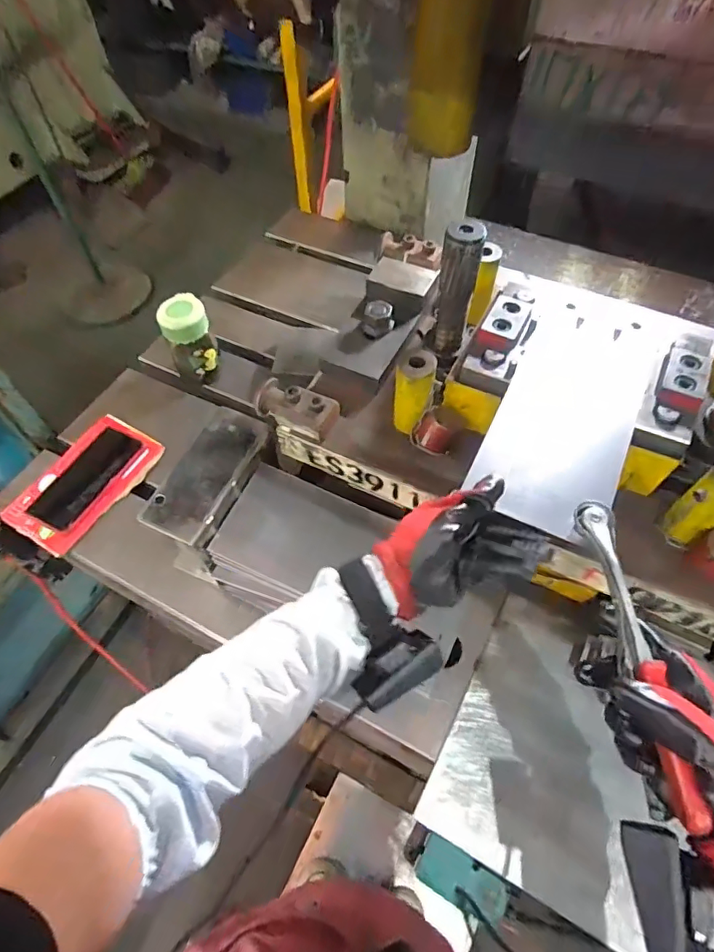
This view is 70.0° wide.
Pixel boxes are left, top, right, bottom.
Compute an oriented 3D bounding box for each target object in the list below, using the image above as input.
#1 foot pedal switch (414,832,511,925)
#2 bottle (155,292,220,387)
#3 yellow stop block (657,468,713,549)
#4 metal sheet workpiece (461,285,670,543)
[{"bbox_3d":[0.215,0.842,1.063,0.193,0.073,0.096,29,61,3],"label":"foot pedal switch"},{"bbox_3d":[-0.244,-0.196,0.753,0.064,0.131,0.056,-20,59,-11],"label":"bottle"},{"bbox_3d":[0.321,0.027,0.468,0.042,0.100,0.040,-33,62,-19],"label":"yellow stop block"},{"bbox_3d":[0.212,-0.079,0.498,0.120,0.007,0.299,23,62,16],"label":"metal sheet workpiece"}]

